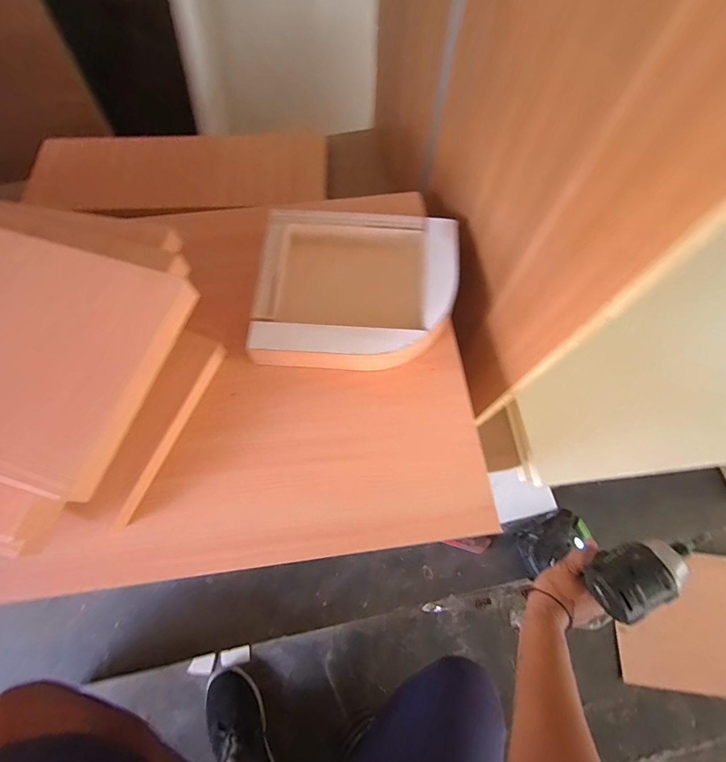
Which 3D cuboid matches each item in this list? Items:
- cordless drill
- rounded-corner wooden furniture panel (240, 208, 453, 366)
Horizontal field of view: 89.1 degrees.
[{"bbox_3d":[0.323,0.244,0.523,0.129,0.238,0.077,-26,87,-11],"label":"cordless drill"},{"bbox_3d":[-0.004,-0.084,0.337,0.178,0.046,0.141,-1,69,-1],"label":"rounded-corner wooden furniture panel"}]

